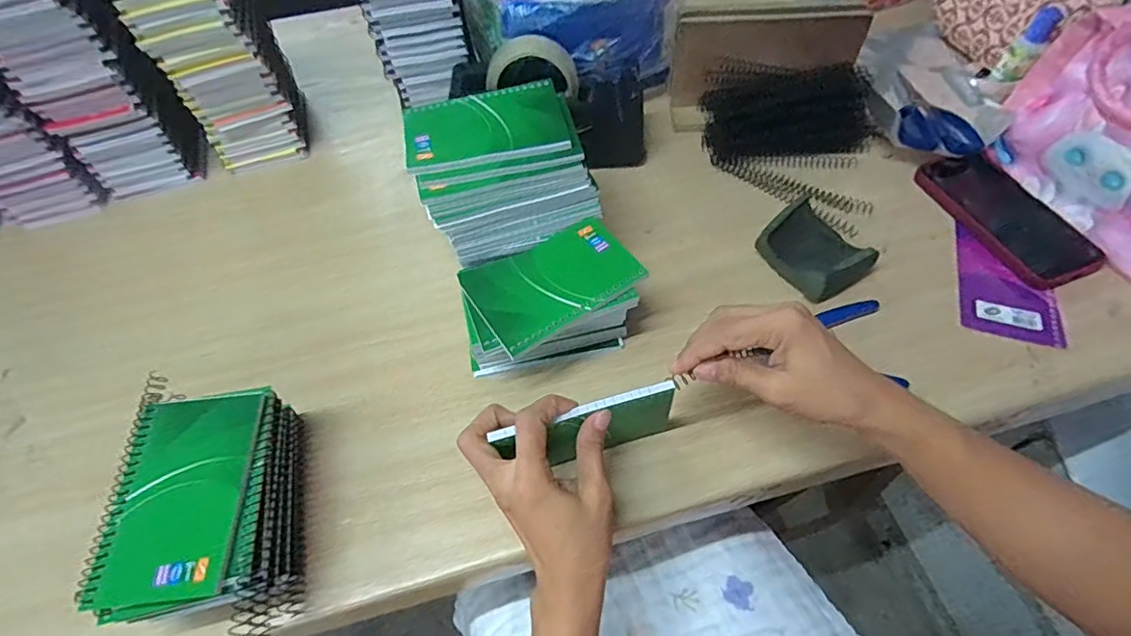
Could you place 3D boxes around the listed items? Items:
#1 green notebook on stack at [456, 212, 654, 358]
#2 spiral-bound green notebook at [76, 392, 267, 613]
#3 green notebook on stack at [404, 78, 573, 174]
[{"bbox_3d":[-0.009,-0.032,0.438,0.129,0.008,0.084,-30,59,-15],"label":"green notebook on stack"},{"bbox_3d":[-0.251,0.112,0.355,0.086,0.009,0.129,-6,56,0],"label":"spiral-bound green notebook"},{"bbox_3d":[-0.066,-0.157,0.444,0.126,0.008,0.082,-11,56,-3],"label":"green notebook on stack"}]

